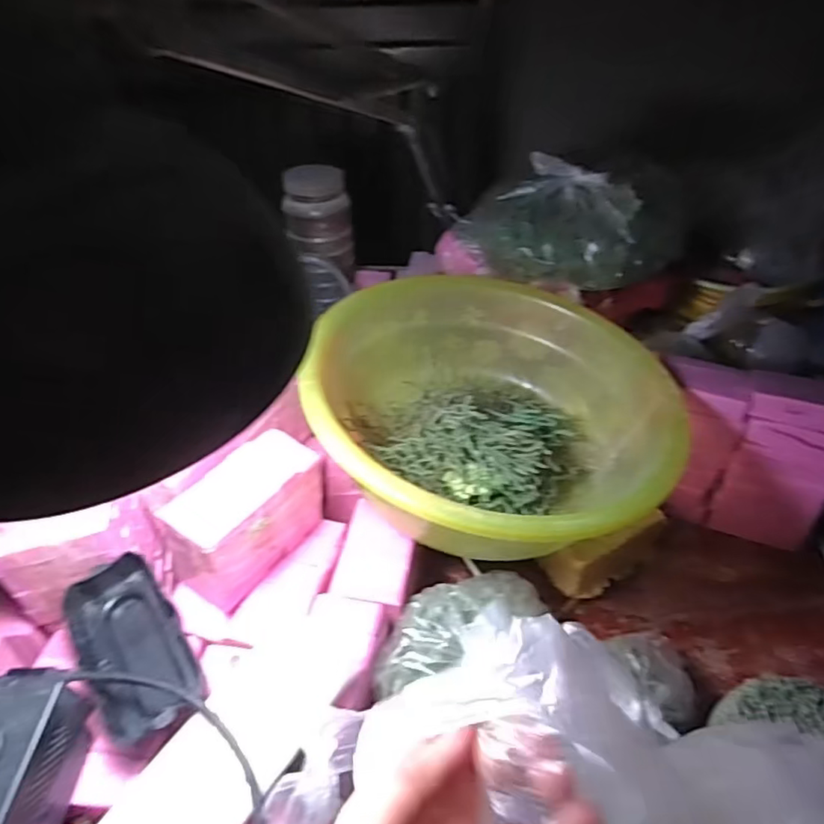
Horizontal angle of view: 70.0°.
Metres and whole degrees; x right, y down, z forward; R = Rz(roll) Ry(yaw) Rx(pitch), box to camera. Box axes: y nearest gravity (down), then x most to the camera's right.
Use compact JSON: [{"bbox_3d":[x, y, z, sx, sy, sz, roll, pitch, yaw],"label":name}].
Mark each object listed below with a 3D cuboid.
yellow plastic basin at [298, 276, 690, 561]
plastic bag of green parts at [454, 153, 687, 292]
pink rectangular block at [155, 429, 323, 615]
[{"bbox_3d":[0.057,0.001,0.438,0.247,0.106,0.248,-1,41,1],"label":"yellow plastic basin"},{"bbox_3d":[0.155,-0.181,0.567,0.197,0.095,0.123,-4,41,-1],"label":"plastic bag of green parts"},{"bbox_3d":[-0.101,0.069,0.377,0.050,0.070,0.098,30,50,32],"label":"pink rectangular block"}]

